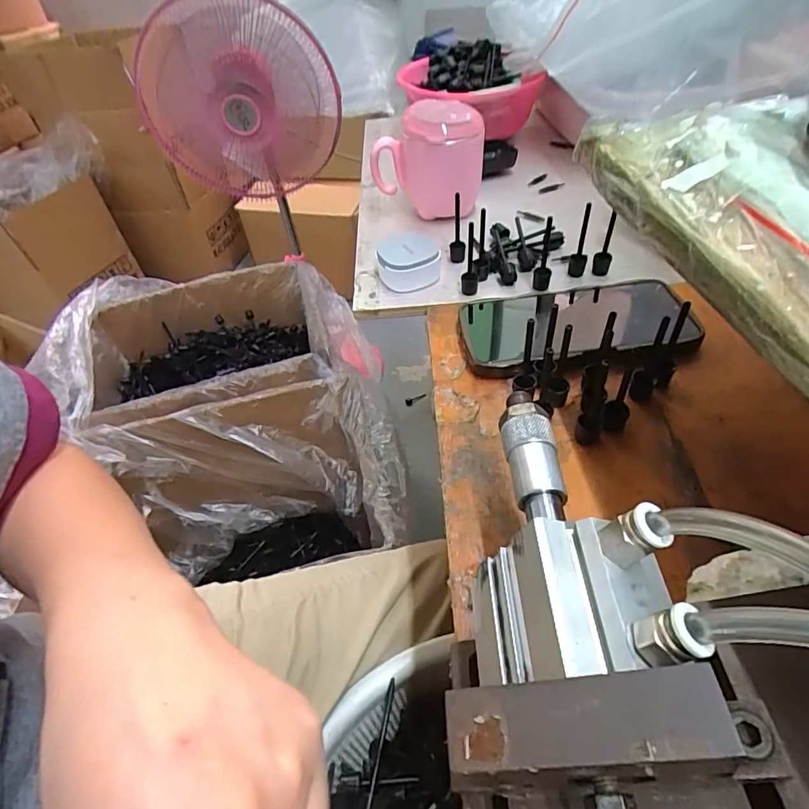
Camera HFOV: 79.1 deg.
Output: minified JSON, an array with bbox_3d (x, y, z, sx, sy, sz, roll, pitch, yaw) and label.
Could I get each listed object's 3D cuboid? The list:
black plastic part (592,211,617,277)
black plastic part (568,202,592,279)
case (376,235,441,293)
[{"bbox_3d":[0.171,-0.136,0.415,0.015,0.064,0.017,11,50,16],"label":"black plastic part"},{"bbox_3d":[0.150,-0.137,0.416,0.014,0.066,0.013,11,50,16],"label":"black plastic part"},{"bbox_3d":[0.004,-0.133,0.449,0.055,0.034,0.057,-3,47,4],"label":"case"}]

